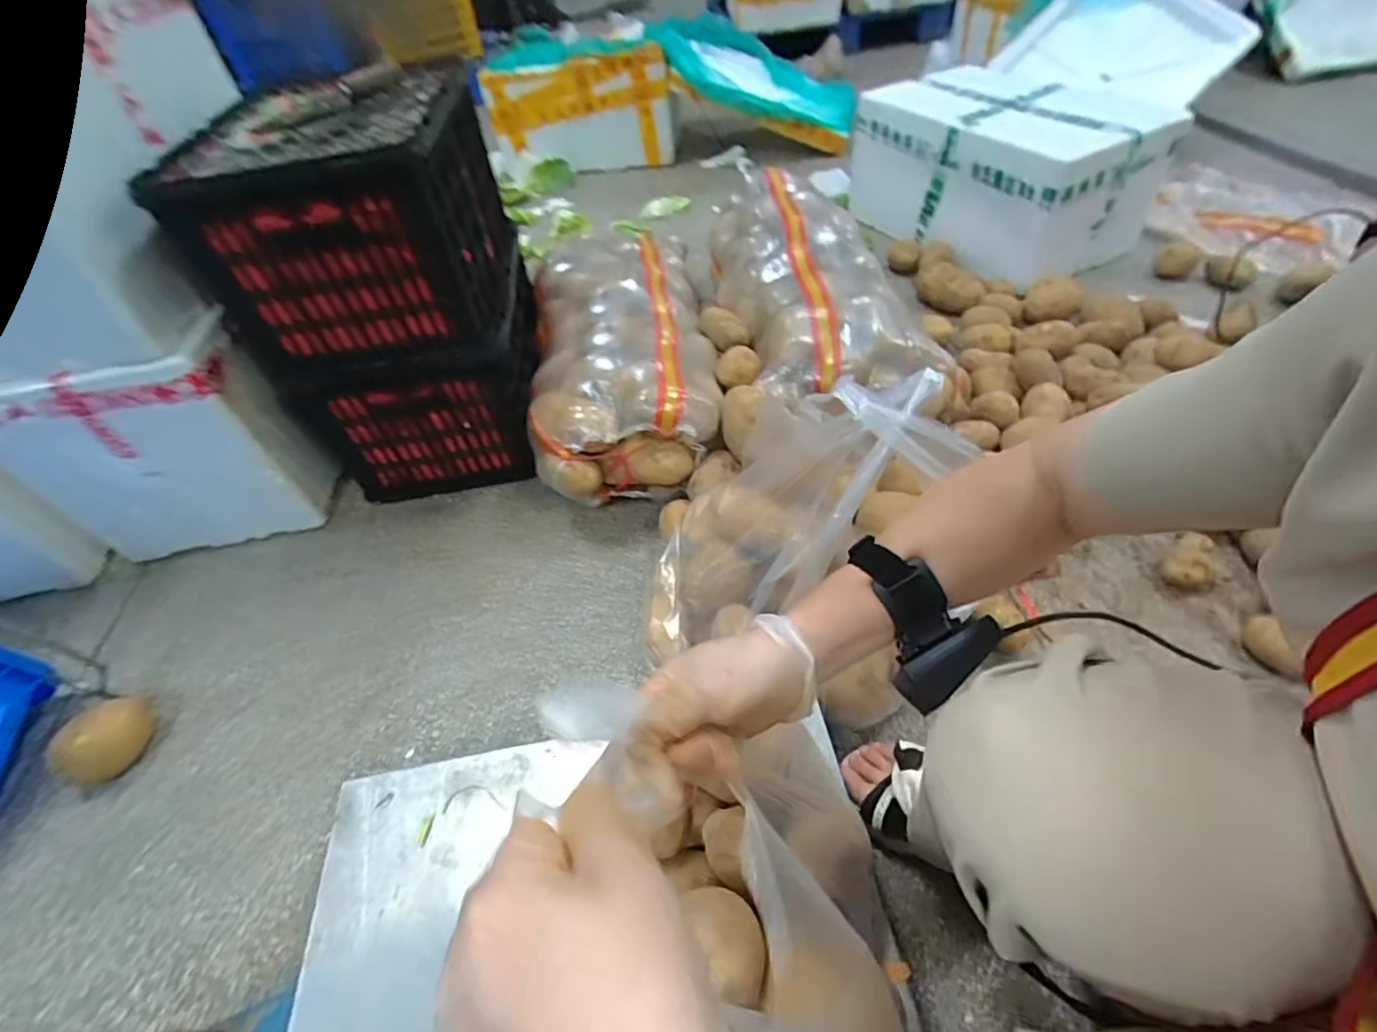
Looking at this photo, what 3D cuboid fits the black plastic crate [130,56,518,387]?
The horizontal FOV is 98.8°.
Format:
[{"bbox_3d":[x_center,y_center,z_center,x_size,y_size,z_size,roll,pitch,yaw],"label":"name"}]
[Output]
[{"bbox_3d":[-0.482,-0.455,0.894,0.332,0.257,0.439,-9,48,-1],"label":"black plastic crate"}]

